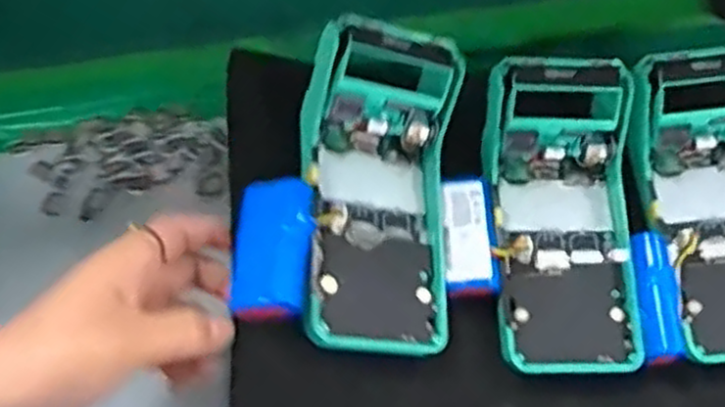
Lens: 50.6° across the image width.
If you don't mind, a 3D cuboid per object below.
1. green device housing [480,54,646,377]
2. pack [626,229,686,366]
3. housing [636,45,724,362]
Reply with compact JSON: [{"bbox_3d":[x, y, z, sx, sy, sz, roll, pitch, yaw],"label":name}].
[{"bbox_3d":[0.108,0.005,0.419,0.083,0.048,0.170,0,72,0],"label":"green device housing"},{"bbox_3d":[0.159,0.051,0.415,0.021,0.016,0.071,-1,72,0],"label":"pack"},{"bbox_3d":[0.202,-0.001,0.435,0.087,0.046,0.171,-9,84,-2],"label":"housing"}]

